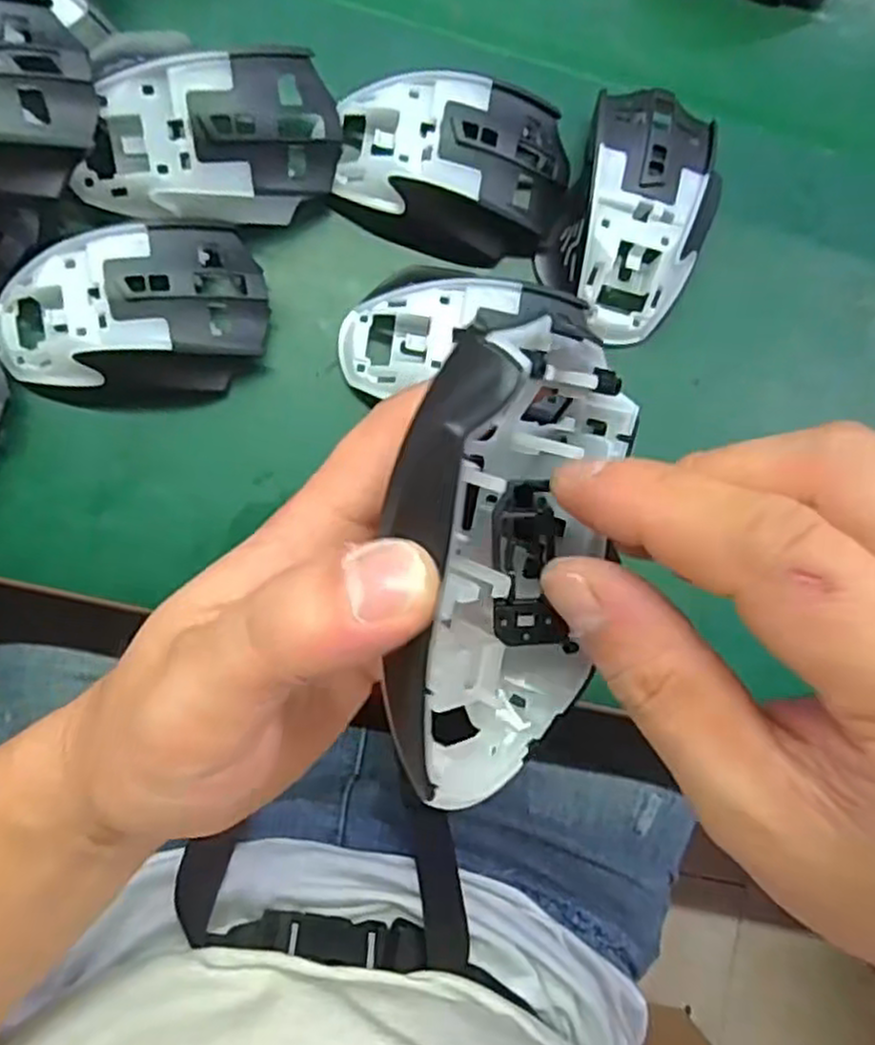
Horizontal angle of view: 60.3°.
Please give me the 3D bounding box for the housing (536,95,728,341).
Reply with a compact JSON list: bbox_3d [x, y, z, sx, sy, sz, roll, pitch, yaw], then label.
[{"bbox_3d":[0.093,-0.144,0.348,0.068,0.034,0.107,21,83,-5],"label":"housing"}]

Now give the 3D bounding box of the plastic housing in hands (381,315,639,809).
[{"bbox_3d":[0.018,0.011,0.175,0.058,0.065,0.107,3,85,-7],"label":"plastic housing in hands"}]

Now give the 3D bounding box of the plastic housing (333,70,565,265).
[{"bbox_3d":[0.007,-0.161,0.347,0.103,0.048,0.065,6,85,-7],"label":"plastic housing"}]

